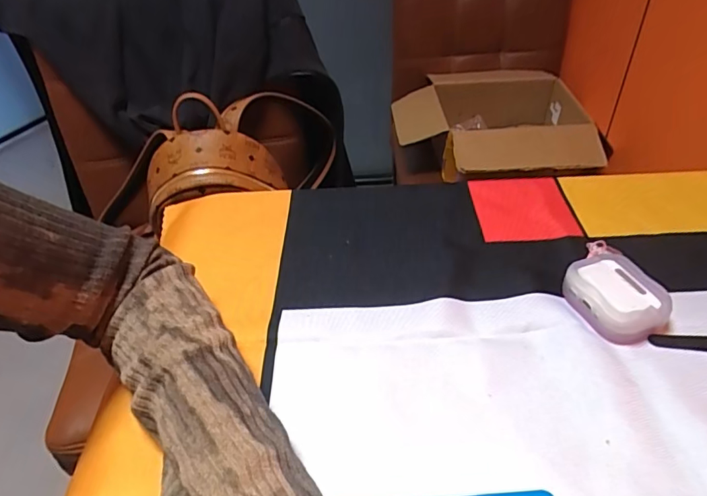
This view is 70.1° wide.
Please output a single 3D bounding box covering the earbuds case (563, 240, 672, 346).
[{"bbox_3d":[0.184,0.031,0.363,0.056,0.023,0.078,-19,42,-18],"label":"earbuds case"}]

